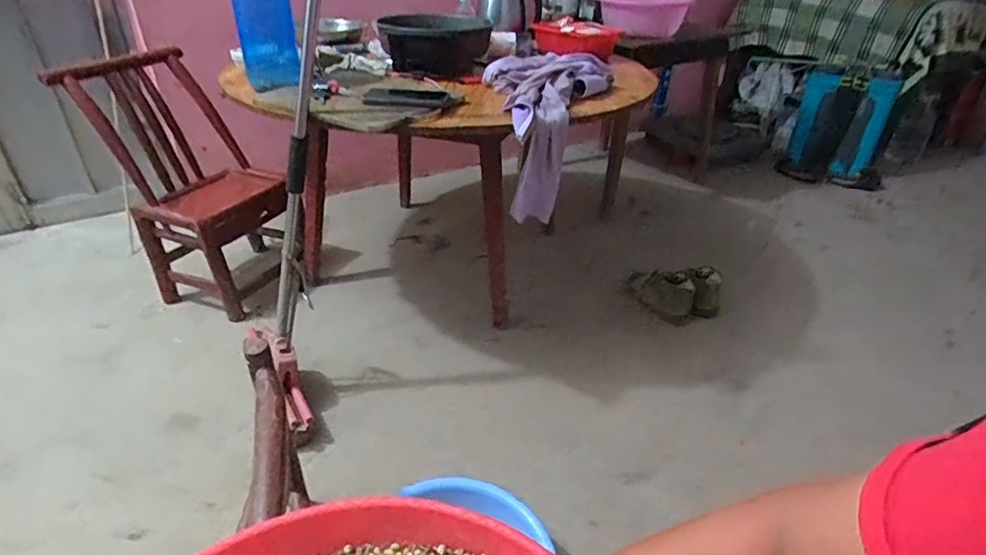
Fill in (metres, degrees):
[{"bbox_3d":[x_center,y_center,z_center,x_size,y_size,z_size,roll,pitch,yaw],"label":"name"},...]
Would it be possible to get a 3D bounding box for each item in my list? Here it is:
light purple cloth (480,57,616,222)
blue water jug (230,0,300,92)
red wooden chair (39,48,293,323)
[{"bbox_3d":[0.111,-0.307,1.182,0.262,0.292,0.351,4,33,3],"label":"light purple cloth"},{"bbox_3d":[-0.473,-0.559,1.088,0.109,0.323,0.103,-11,35,-20],"label":"blue water jug"},{"bbox_3d":[-0.808,-0.261,1.537,0.394,0.651,0.379,15,35,19],"label":"red wooden chair"}]

